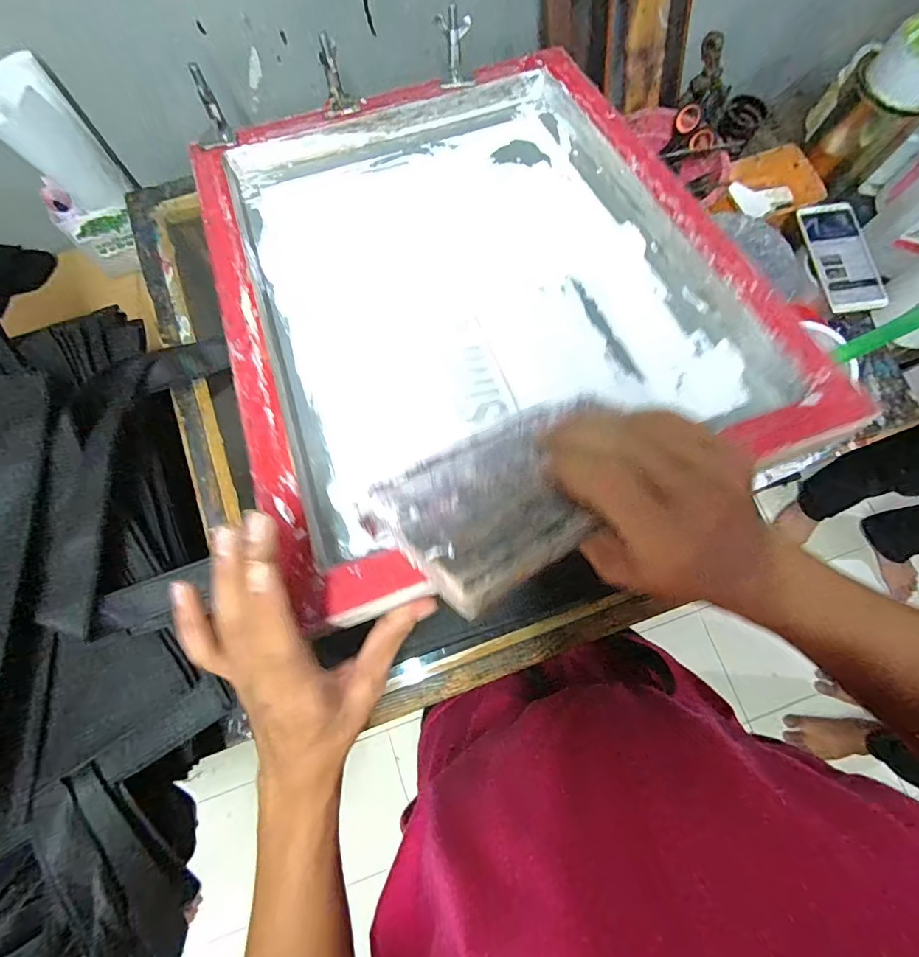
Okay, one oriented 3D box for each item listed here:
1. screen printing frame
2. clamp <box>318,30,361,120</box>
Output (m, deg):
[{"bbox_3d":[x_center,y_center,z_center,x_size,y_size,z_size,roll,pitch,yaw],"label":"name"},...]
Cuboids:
[{"bbox_3d":[0.004,-0.189,0.419,0.408,0.043,0.519,-20,66,-5],"label":"screen printing frame"},{"bbox_3d":[-0.126,-0.402,0.485,0.033,0.026,0.068,-15,112,-4],"label":"clamp"}]

